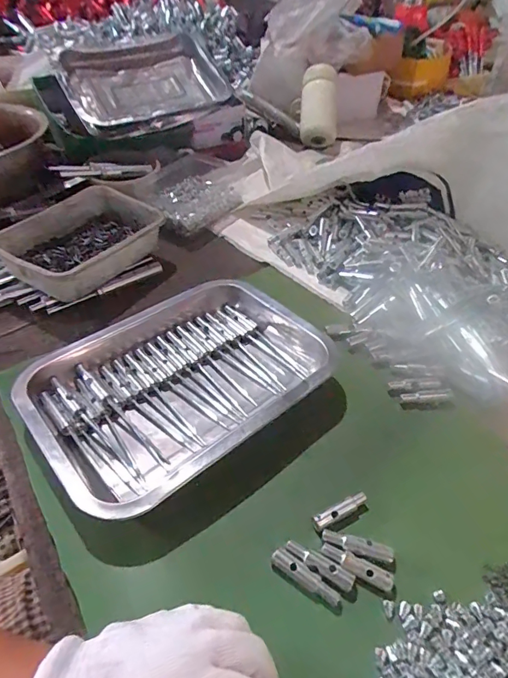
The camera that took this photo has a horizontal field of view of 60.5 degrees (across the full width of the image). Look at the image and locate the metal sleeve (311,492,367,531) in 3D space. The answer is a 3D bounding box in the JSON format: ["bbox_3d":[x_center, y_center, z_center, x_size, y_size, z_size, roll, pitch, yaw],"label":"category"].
[{"bbox_3d":[0.067,0.131,0.333,0.049,0.010,0.011,-21,50,-21],"label":"metal sleeve"}]

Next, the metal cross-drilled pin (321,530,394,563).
[{"bbox_3d":[0.075,0.149,0.314,0.051,0.008,0.011,11,46,9],"label":"metal cross-drilled pin"}]

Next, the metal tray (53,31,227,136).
[{"bbox_3d":[-0.178,-0.416,0.714,0.261,0.048,0.182,-22,72,-20],"label":"metal tray"}]

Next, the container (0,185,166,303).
[{"bbox_3d":[-0.205,-0.118,0.533,0.136,0.059,0.176,27,50,22],"label":"container"}]

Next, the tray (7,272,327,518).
[{"bbox_3d":[-0.064,0.036,0.406,0.261,0.045,0.191,-31,54,-29],"label":"tray"}]

